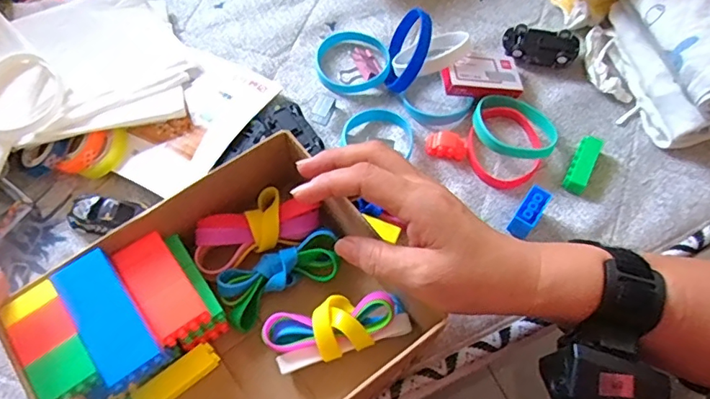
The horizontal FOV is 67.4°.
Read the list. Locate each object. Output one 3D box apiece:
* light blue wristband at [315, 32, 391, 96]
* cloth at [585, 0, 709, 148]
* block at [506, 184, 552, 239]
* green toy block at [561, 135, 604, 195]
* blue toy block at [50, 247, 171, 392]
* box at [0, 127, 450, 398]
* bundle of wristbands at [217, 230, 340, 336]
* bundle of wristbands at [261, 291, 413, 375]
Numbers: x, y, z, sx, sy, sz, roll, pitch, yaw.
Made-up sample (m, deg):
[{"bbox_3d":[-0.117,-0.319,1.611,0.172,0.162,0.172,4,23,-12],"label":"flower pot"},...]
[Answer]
[{"bbox_3d":[-0.002,-0.123,0.481,0.067,0.013,0.062,0,64,0],"label":"light blue wristband"},{"bbox_3d":[0.274,-0.119,0.433,0.109,0.098,0.130,-16,65,-8],"label":"cloth"},{"bbox_3d":[0.135,0.009,0.411,0.016,0.029,0.029,32,68,14],"label":"block"},{"bbox_3d":[0.187,-0.029,0.437,0.018,0.013,0.048,29,67,13],"label":"green toy block"},{"bbox_3d":[-0.143,0.068,0.307,0.033,0.011,0.079,-35,69,-16],"label":"blue toy block"},{"bbox_3d":[-0.081,0.072,0.342,0.216,0.071,0.176,-35,69,-16],"label":"box"},{"bbox_3d":[-0.050,0.054,0.371,0.085,0.030,0.036,-27,67,-13],"label":"bundle of wristbands"},{"bbox_3d":[-0.011,0.084,0.351,0.091,0.038,0.037,-19,66,-9],"label":"bundle of wristbands"}]

